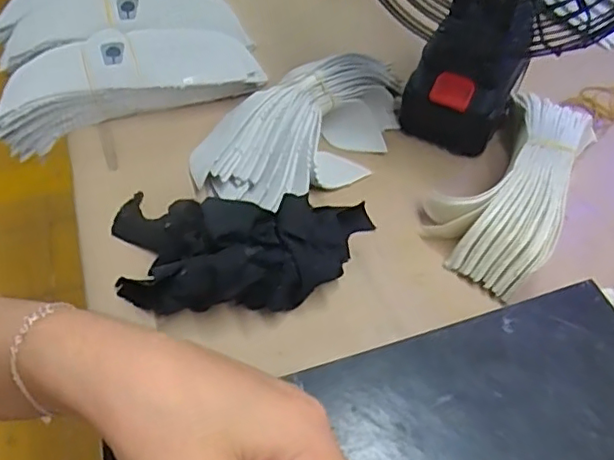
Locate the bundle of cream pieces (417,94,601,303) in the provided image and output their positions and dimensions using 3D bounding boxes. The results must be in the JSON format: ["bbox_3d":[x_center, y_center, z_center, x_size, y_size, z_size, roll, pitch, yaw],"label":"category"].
[{"bbox_3d":[0.155,-0.037,0.434,0.088,0.050,0.174,31,55,20],"label":"bundle of cream pieces"}]

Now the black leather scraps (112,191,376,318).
[{"bbox_3d":[-0.039,0.002,0.386,0.175,0.054,0.109,-5,51,-8],"label":"black leather scraps"}]

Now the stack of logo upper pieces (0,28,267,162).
[{"bbox_3d":[-0.146,-0.119,0.482,0.214,0.065,0.057,-13,52,-13],"label":"stack of logo upper pieces"}]

